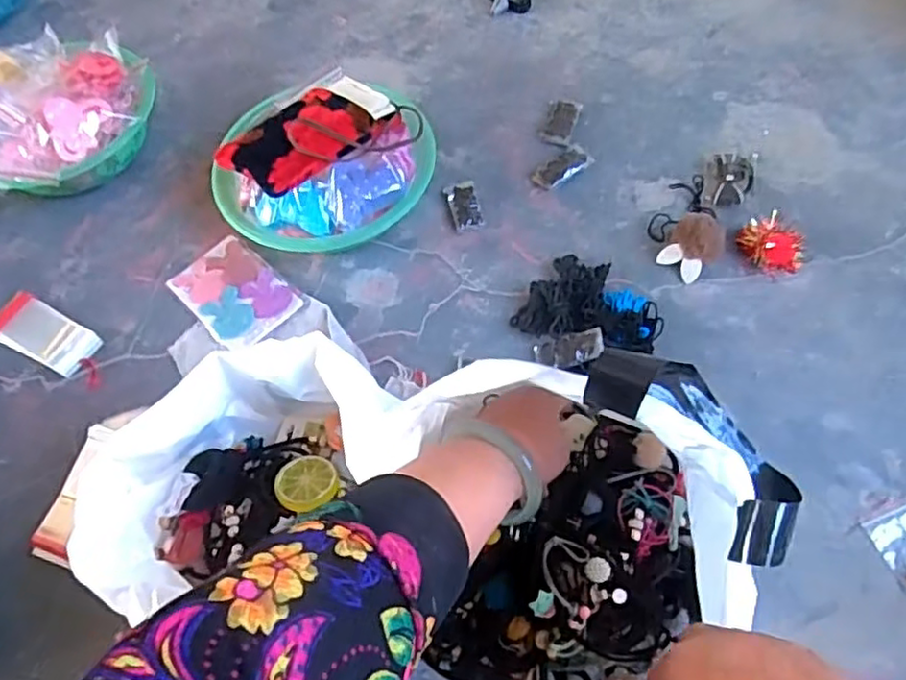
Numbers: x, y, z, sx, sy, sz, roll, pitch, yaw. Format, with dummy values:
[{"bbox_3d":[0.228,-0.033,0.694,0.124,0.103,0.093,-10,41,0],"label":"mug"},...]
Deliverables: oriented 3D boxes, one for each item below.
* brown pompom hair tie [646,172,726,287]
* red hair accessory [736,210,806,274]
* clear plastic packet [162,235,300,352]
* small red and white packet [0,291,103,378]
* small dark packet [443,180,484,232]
[{"bbox_3d":[0.252,-0.133,0.710,0.071,0.043,0.139,7,62,8],"label":"brown pompom hair tie"},{"bbox_3d":[0.334,-0.100,0.695,0.069,0.030,0.052,37,69,22],"label":"red hair accessory"},{"bbox_3d":[-0.239,-0.052,0.724,0.140,0.011,0.092,40,71,23],"label":"clear plastic packet"},{"bbox_3d":[-0.438,-0.006,0.709,0.130,0.018,0.057,27,66,18],"label":"small red and white packet"},{"bbox_3d":[0.013,-0.154,0.761,0.035,0.005,0.069,-12,61,-2],"label":"small dark packet"}]

